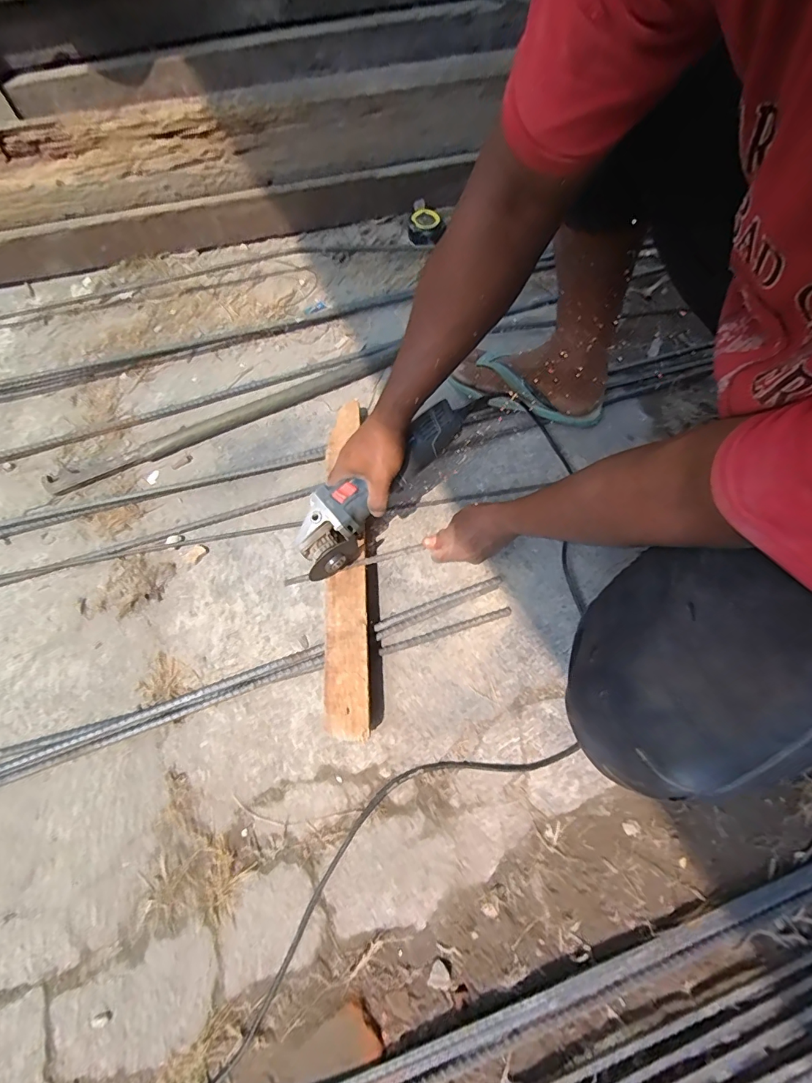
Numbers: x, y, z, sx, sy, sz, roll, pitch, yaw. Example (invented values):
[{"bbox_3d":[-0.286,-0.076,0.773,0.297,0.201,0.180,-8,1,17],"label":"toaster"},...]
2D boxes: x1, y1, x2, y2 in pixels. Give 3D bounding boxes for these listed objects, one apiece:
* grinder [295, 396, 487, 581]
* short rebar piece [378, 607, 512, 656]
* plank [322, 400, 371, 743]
[{"bbox_3d":[-0.030,-0.073,0.597,0.287,0.085,0.072,-44,72,-3],"label":"grinder"},{"bbox_3d":[0.056,0.125,0.634,0.190,0.008,0.013,-17,68,-4],"label":"short rebar piece"},{"bbox_3d":[-0.087,0.006,0.642,0.059,0.030,0.498,-4,68,1],"label":"plank"}]

